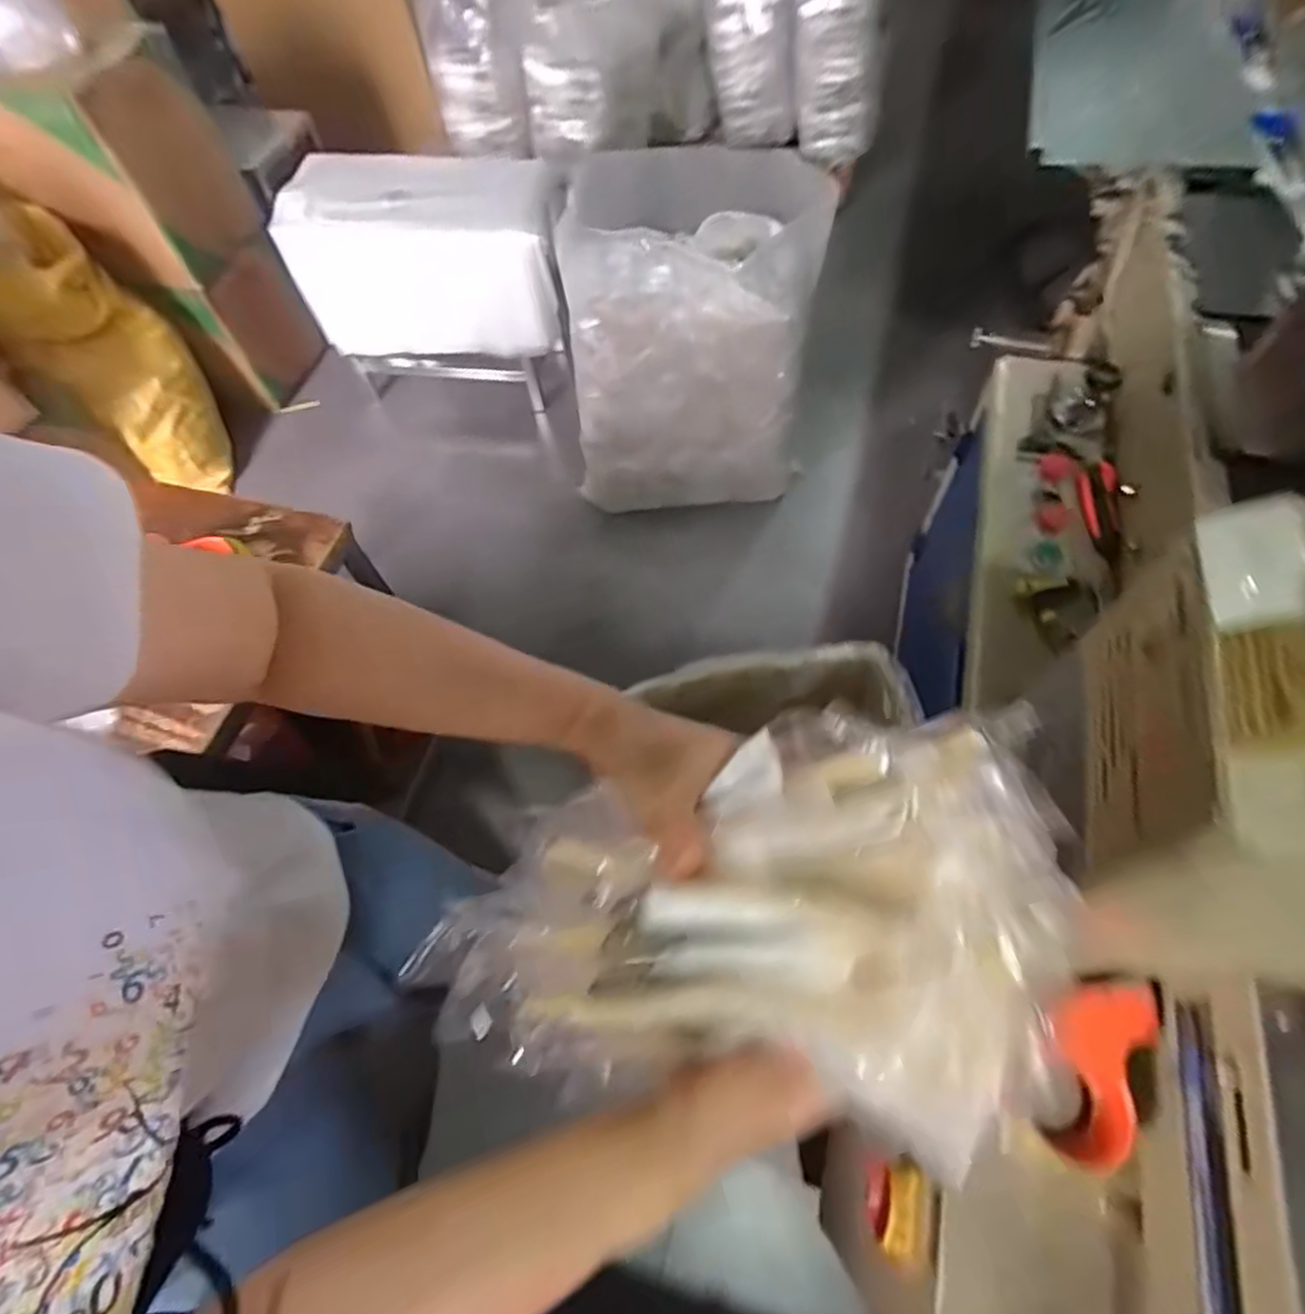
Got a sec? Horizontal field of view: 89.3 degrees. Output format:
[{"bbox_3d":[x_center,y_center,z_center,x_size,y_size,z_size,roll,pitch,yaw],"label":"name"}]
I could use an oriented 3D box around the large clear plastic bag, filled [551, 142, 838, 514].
[{"bbox_3d":[0.080,-0.719,1.514,0.513,0.633,0.422,-2,63,2],"label":"large clear plastic bag, filled"}]

